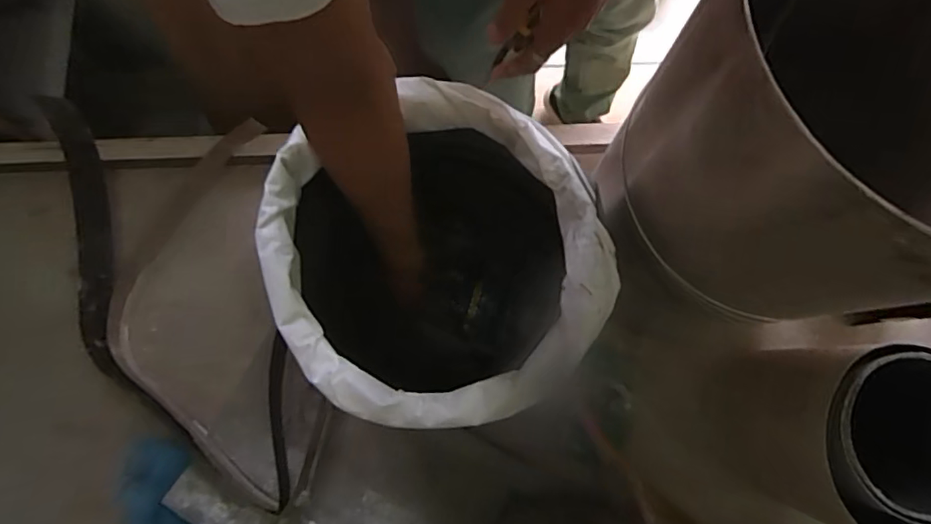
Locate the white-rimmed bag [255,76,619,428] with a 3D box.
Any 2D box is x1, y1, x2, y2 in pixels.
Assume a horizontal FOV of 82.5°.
[{"bbox_3d":[-0.019,0.004,0.630,0.302,0.358,0.309,-10,80,-1],"label":"white-rimmed bag"}]

